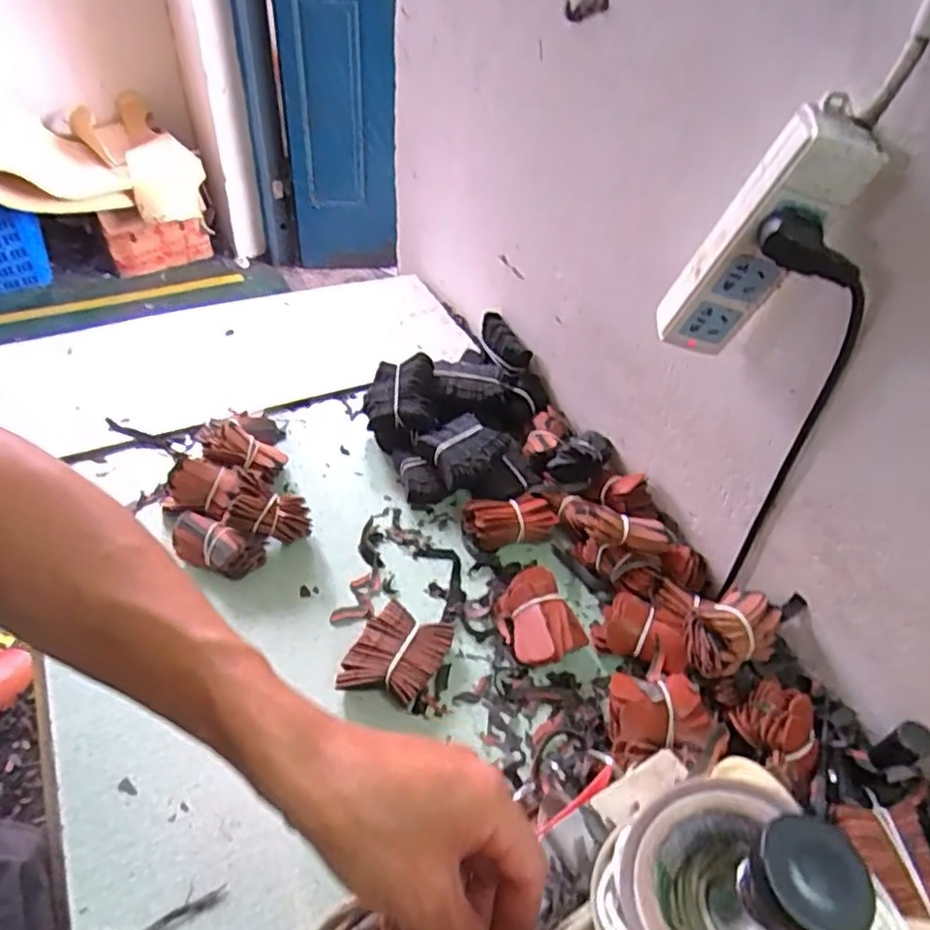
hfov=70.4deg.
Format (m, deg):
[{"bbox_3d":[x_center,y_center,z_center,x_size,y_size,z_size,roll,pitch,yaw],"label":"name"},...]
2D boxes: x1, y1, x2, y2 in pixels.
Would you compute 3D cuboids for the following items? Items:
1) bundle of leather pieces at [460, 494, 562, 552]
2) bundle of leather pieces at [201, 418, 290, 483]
[{"bbox_3d":[0.043,0.056,0.655,0.085,0.030,0.043,-8,47,-13],"label":"bundle of leather pieces"},{"bbox_3d":[-0.217,-0.013,0.646,0.082,0.021,0.042,26,42,-16],"label":"bundle of leather pieces"}]

